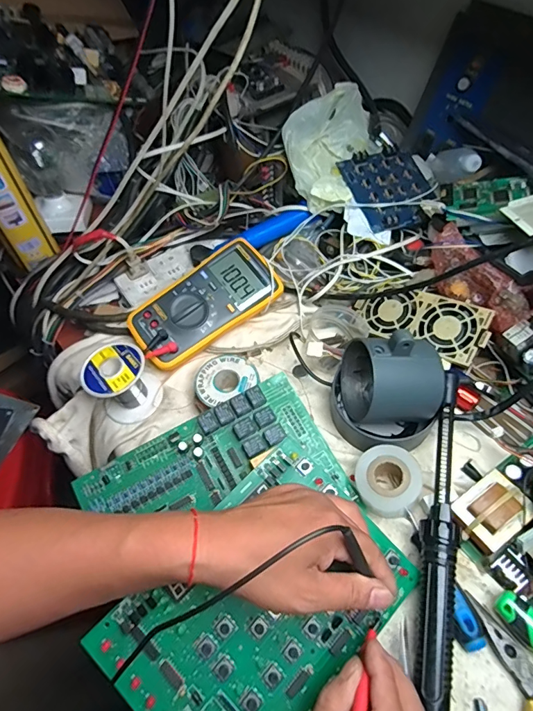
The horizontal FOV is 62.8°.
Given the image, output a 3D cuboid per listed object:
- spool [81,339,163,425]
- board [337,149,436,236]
[{"bbox_3d":[-0.153,0.029,0.465,0.061,0.064,0.063,-1,56,2],"label":"spool"},{"bbox_3d":[0.164,-0.219,0.573,0.101,0.010,0.121,-17,68,-8],"label":"board"}]

